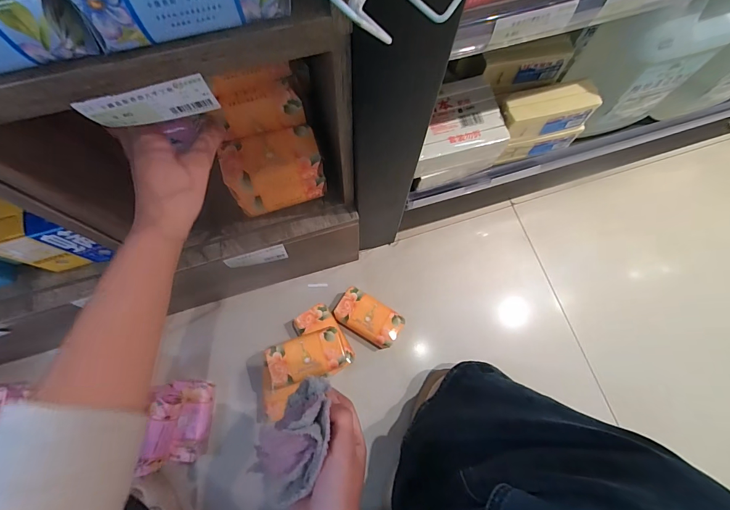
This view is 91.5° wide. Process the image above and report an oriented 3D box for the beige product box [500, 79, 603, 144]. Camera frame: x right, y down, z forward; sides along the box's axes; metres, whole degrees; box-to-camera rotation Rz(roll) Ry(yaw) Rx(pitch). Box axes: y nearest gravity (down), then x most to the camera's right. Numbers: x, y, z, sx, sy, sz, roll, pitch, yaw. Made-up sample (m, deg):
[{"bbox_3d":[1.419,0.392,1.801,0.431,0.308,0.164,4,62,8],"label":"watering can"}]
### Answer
[{"bbox_3d":[0.268,-0.211,0.520,0.144,0.064,0.045,-17,74,-6],"label":"beige product box"}]

